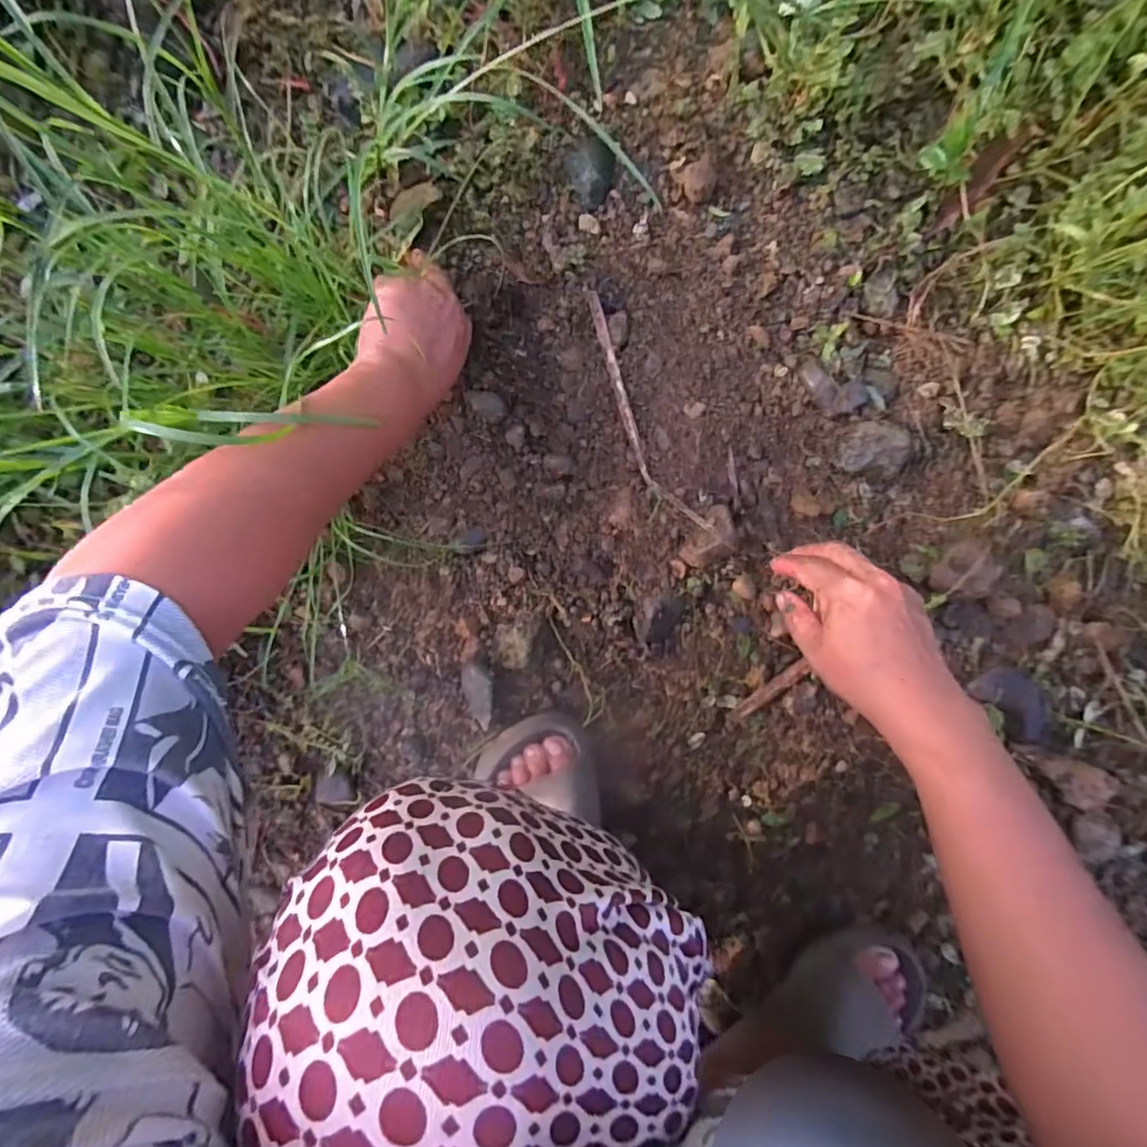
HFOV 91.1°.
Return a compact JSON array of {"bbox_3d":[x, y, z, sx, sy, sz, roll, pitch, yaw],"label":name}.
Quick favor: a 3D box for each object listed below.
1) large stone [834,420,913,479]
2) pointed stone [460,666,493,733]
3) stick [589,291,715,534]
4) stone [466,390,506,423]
[{"bbox_3d":[0.260,-0.108,0.485,0.051,0.025,0.044,12,96,-1],"label":"large stone"},{"bbox_3d":[-0.083,0.108,0.508,0.029,0.030,0.056,-21,93,6],"label":"pointed stone"},{"bbox_3d":[0.056,-0.131,0.485,0.033,0.007,0.222,-26,94,29],"label":"stick"},{"bbox_3d":[-0.074,-0.145,0.480,0.032,0.010,0.021,39,95,-4],"label":"stone"}]

